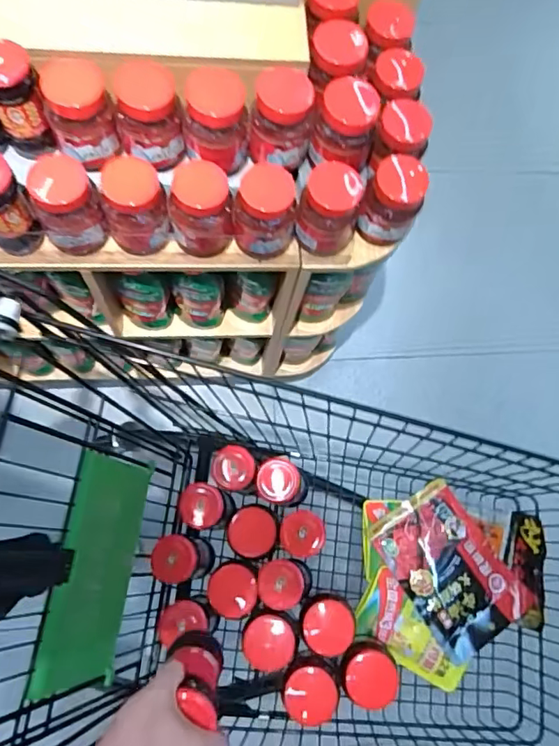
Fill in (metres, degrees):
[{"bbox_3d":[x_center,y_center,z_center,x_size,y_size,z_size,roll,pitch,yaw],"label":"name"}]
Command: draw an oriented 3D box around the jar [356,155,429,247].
[{"bbox_3d":[0.159,-0.240,0.748,0.077,0.109,0.071,-1,70,2],"label":"jar"}]

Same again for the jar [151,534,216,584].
[{"bbox_3d":[-0.143,0.283,0.804,0.071,0.128,0.064,-1,70,2],"label":"jar"}]

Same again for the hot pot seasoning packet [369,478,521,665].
[{"bbox_3d":[0.263,0.300,0.822,0.160,0.040,0.228,-31,72,-8],"label":"hot pot seasoning packet"}]

